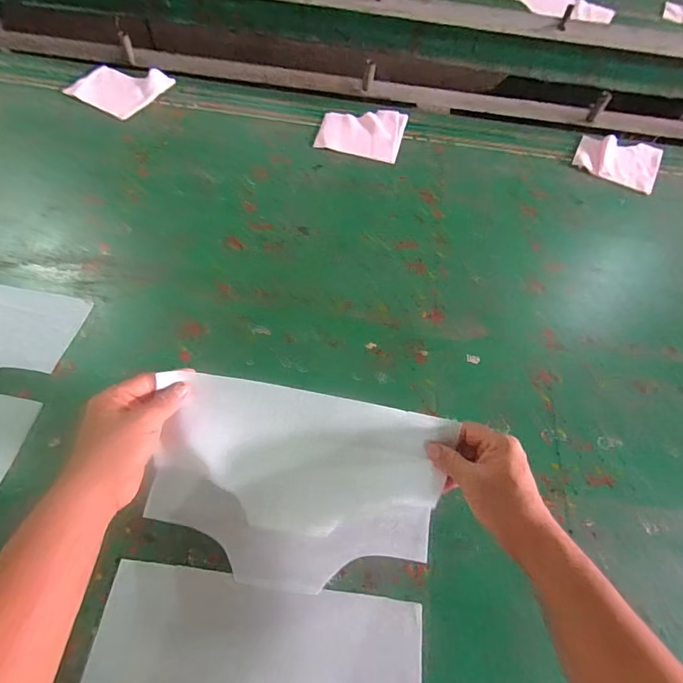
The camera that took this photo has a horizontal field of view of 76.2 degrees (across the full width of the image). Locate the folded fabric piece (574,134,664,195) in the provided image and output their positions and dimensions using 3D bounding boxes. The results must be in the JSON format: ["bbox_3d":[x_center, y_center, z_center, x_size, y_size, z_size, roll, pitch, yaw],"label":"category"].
[{"bbox_3d":[0.576,-0.381,0.906,0.162,0.008,0.158,26,60,12],"label":"folded fabric piece"}]

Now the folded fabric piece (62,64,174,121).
[{"bbox_3d":[-0.468,-0.531,0.911,0.173,0.008,0.167,22,59,9],"label":"folded fabric piece"}]

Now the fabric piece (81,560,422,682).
[{"bbox_3d":[-0.086,0.331,0.433,0.324,0.008,0.162,9,58,1],"label":"fabric piece"}]

